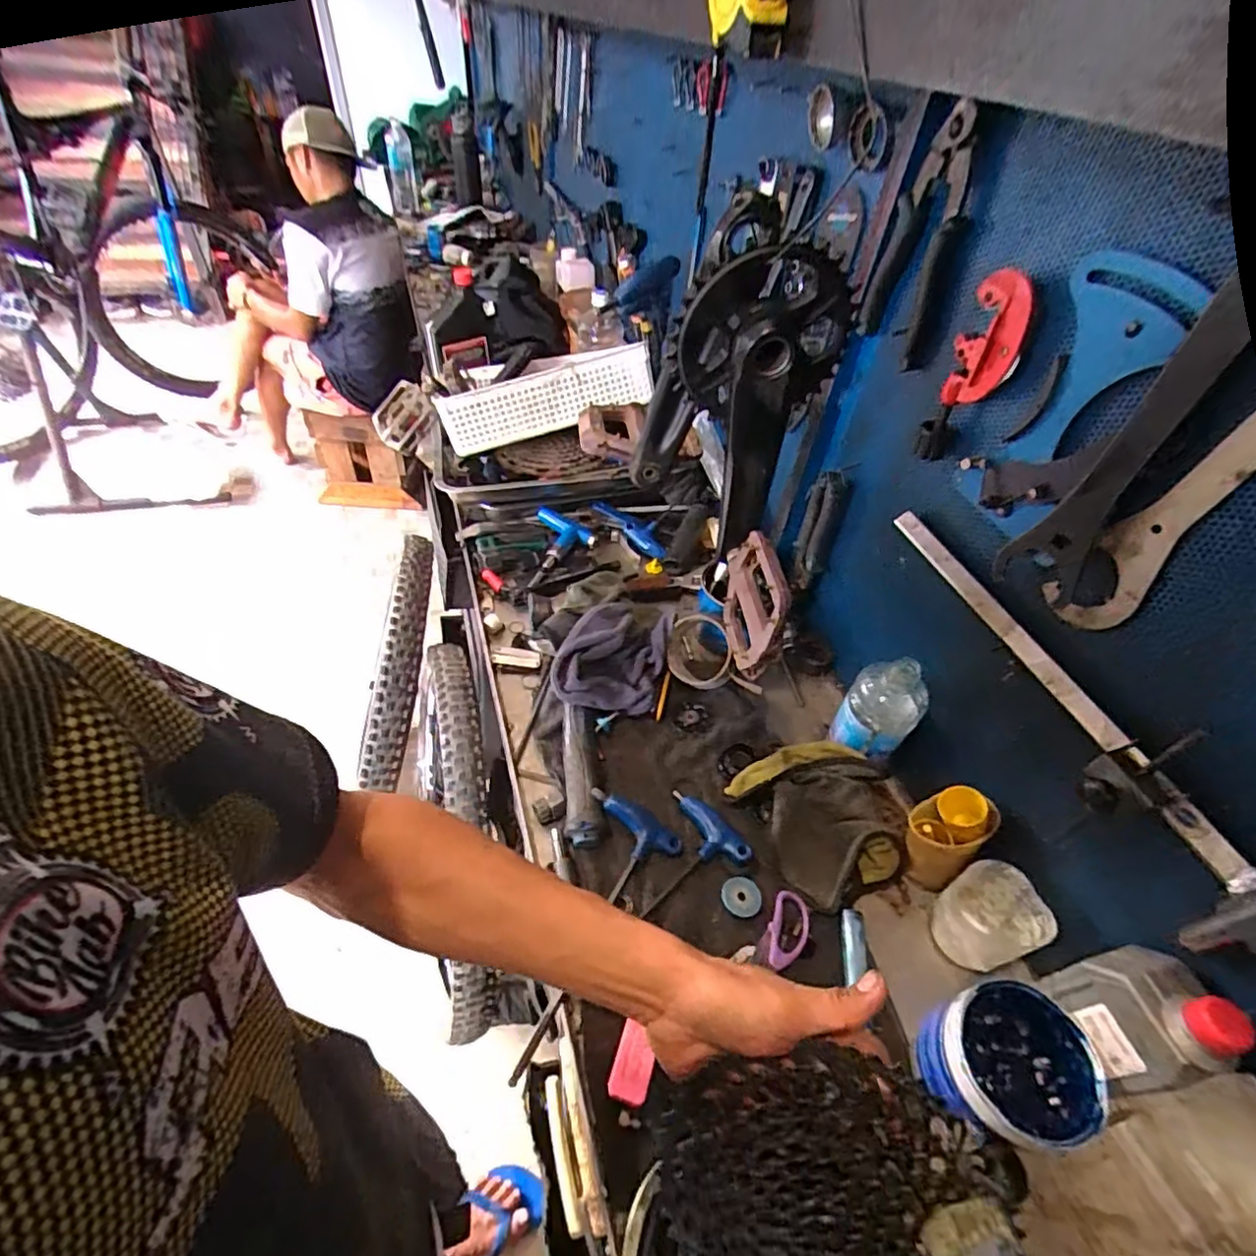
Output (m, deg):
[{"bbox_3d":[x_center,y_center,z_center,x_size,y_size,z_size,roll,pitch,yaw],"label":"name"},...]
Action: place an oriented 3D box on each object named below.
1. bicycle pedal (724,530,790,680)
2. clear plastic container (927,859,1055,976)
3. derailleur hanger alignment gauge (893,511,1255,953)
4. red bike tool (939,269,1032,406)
[{"bbox_3d":[0.100,-0.020,0.498,0.020,0.099,0.103,-4,47,-10],"label":"bicycle pedal"},{"bbox_3d":[0.317,0.258,0.543,0.058,0.088,0.072,-18,51,-22],"label":"clear plastic container"},{"bbox_3d":[0.323,0.058,0.477,0.048,0.099,0.423,-10,48,-16],"label":"derailleur hanger alignment gauge"},{"bbox_3d":[0.284,-0.224,0.482,0.017,0.099,0.045,-19,51,-23],"label":"red bike tool"}]

